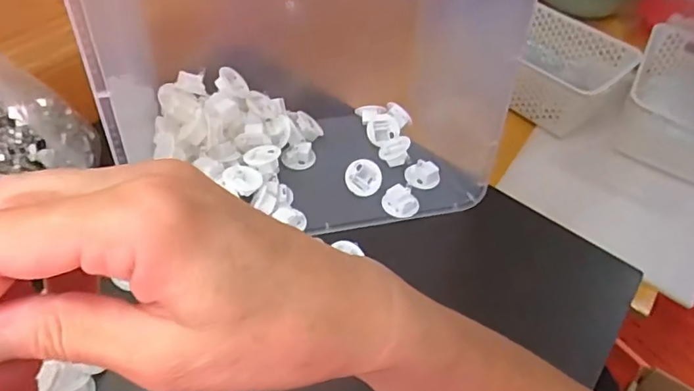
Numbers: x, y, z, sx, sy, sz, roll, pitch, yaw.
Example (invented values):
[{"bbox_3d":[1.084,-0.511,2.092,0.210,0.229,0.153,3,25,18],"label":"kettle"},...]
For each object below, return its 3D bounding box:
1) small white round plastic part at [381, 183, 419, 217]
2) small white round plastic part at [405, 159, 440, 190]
[{"bbox_3d":[0.048,0.006,0.466,0.027,0.019,0.030,-20,55,-22],"label":"small white round plastic part"},{"bbox_3d":[0.072,-0.021,0.489,0.031,0.015,0.025,10,48,8],"label":"small white round plastic part"}]

